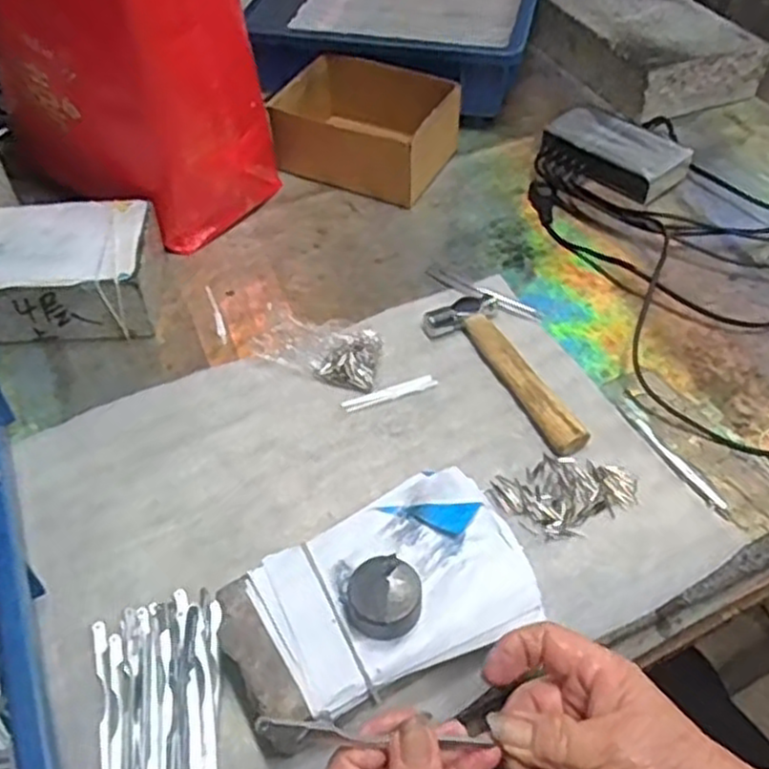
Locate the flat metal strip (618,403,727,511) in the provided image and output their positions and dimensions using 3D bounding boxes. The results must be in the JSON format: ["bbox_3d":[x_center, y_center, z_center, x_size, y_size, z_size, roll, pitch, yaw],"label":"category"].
[{"bbox_3d":[0.197,0.047,0.527,0.012,0.004,0.102,-23,52,-19],"label":"flat metal strip"}]

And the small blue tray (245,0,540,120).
[{"bbox_3d":[0.036,-0.456,0.905,0.293,0.090,0.425,10,49,10],"label":"small blue tray"}]

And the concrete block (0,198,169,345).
[{"bbox_3d":[-0.261,-0.095,0.614,0.147,0.069,0.111,-7,49,-6],"label":"concrete block"}]

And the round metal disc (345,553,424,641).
[{"bbox_3d":[0.001,0.114,0.404,0.038,0.019,0.038,0,48,1],"label":"round metal disc"}]

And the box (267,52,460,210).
[{"bbox_3d":[-0.017,-0.251,0.739,0.164,0.071,0.117,18,51,16],"label":"box"}]

